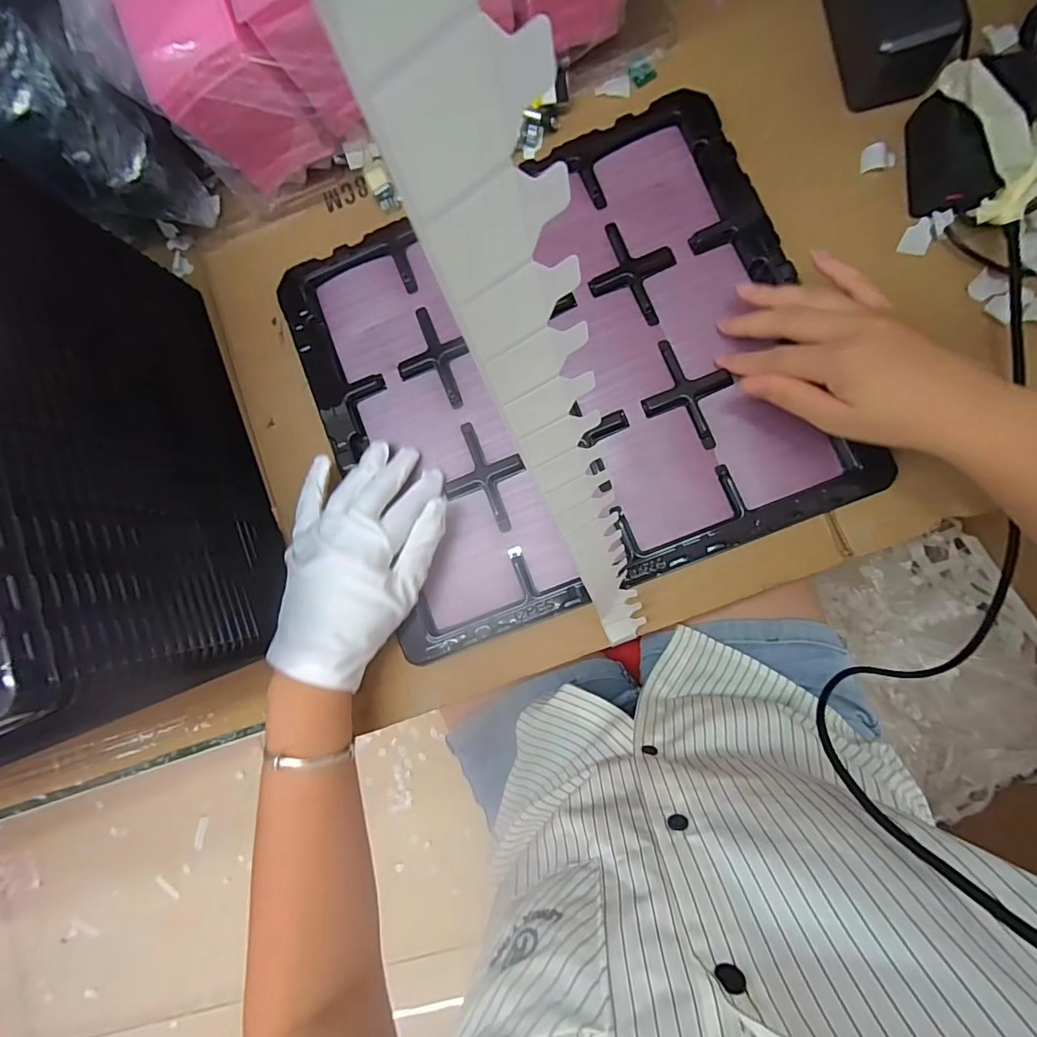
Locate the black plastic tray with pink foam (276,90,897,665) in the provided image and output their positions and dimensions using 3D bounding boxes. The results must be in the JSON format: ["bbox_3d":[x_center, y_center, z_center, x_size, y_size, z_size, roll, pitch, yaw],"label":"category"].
[{"bbox_3d":[0.032,-0.107,0.370,0.364,0.021,0.327,-21,84,6],"label":"black plastic tray with pink foam"}]

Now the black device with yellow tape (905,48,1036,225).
[{"bbox_3d":[0.317,-0.246,0.322,0.077,0.062,0.095,-1,87,7],"label":"black device with yellow tape"}]

